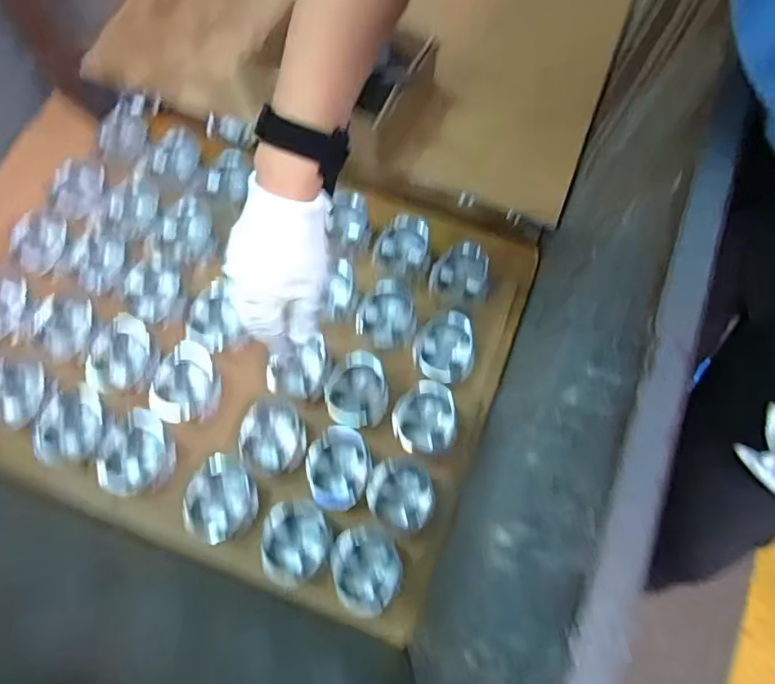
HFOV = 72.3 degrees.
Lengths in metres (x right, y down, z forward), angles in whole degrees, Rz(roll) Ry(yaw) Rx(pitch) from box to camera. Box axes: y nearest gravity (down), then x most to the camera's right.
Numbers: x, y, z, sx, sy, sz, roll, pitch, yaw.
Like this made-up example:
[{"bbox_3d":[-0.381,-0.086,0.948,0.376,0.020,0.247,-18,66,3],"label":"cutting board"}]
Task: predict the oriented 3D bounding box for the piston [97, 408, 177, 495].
[{"bbox_3d":[-0.286,0.125,0.608,0.079,0.054,0.091,-1,73,-2],"label":"piston"}]

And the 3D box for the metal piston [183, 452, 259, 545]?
[{"bbox_3d":[-0.187,0.177,0.595,0.077,0.052,0.079,1,73,-2],"label":"metal piston"}]

